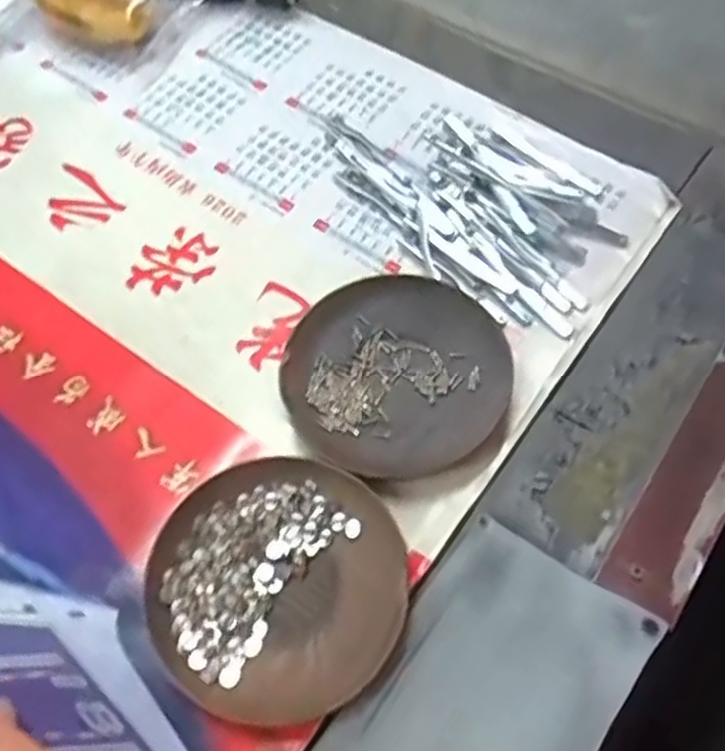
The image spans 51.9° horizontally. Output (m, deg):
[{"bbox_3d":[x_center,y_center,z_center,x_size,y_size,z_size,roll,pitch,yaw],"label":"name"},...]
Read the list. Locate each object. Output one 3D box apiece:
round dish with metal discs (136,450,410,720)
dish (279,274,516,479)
[{"bbox_3d":[-0.040,0.094,0.341,0.117,0.015,0.113,-1,61,2],"label":"round dish with metal discs"},{"bbox_3d":[0.018,-0.003,0.391,0.117,0.013,0.112,-1,61,2],"label":"dish"}]

